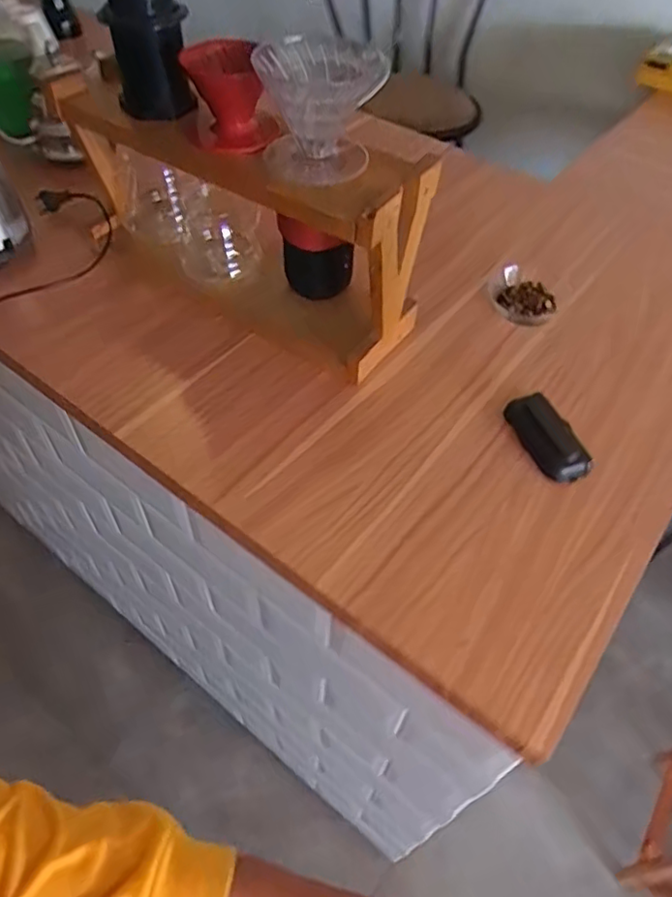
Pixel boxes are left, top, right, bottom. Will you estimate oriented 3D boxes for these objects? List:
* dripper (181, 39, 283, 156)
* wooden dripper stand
[{"bbox_3d":[-0.102,-0.337,0.596,0.087,0.092,0.089,-7,52,-7],"label":"dripper"},{"bbox_3d":[-0.122,-0.268,0.704,0.450,0.219,0.117,28,56,19],"label":"wooden dripper stand"}]

